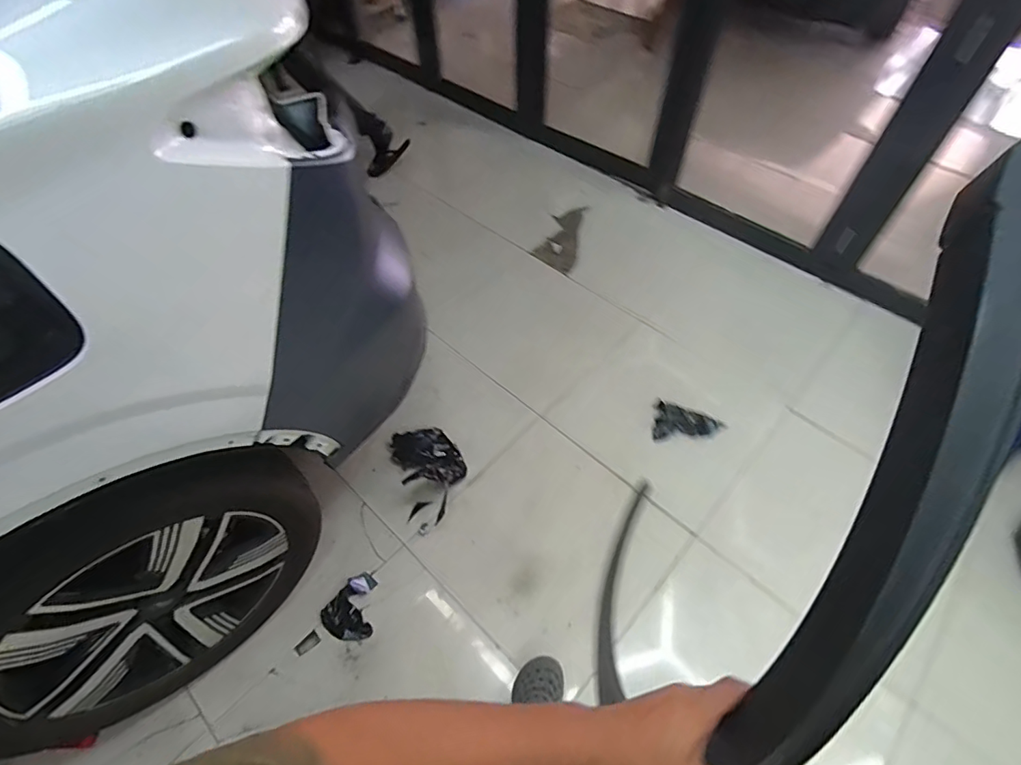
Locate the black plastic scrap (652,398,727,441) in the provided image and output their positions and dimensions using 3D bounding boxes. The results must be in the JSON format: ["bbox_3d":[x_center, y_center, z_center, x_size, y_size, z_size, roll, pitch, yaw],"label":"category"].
[{"bbox_3d":[0.580,0.119,1.646,0.224,0.023,0.148,-3,56,1],"label":"black plastic scrap"}]

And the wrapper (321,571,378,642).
[{"bbox_3d":[-0.442,0.614,1.347,0.141,0.017,0.167,-3,56,1],"label":"wrapper"}]

